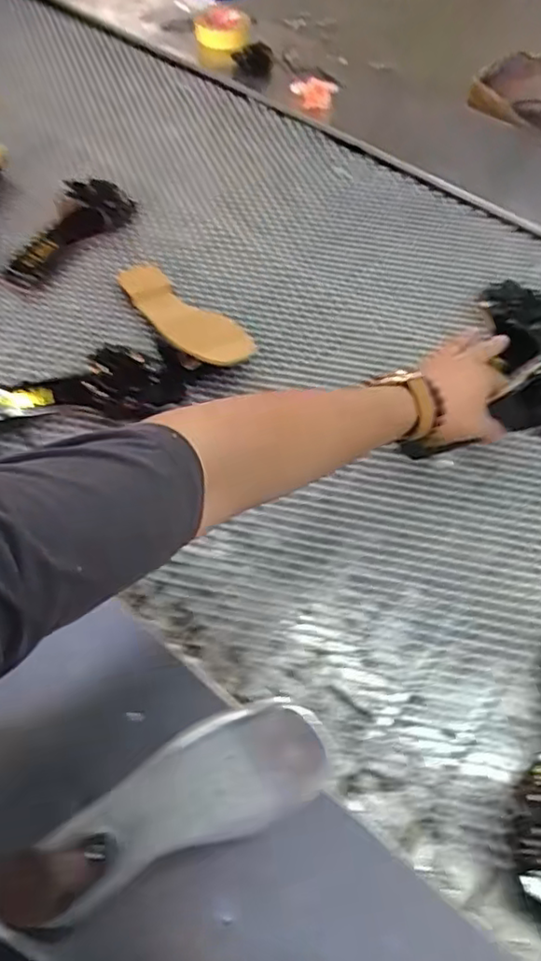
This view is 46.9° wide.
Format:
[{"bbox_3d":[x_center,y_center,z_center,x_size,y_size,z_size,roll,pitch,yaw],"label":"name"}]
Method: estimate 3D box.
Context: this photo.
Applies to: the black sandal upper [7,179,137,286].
[{"bbox_3d":[-0.313,-0.376,0.944,0.097,0.067,0.223,38,64,18],"label":"black sandal upper"}]

